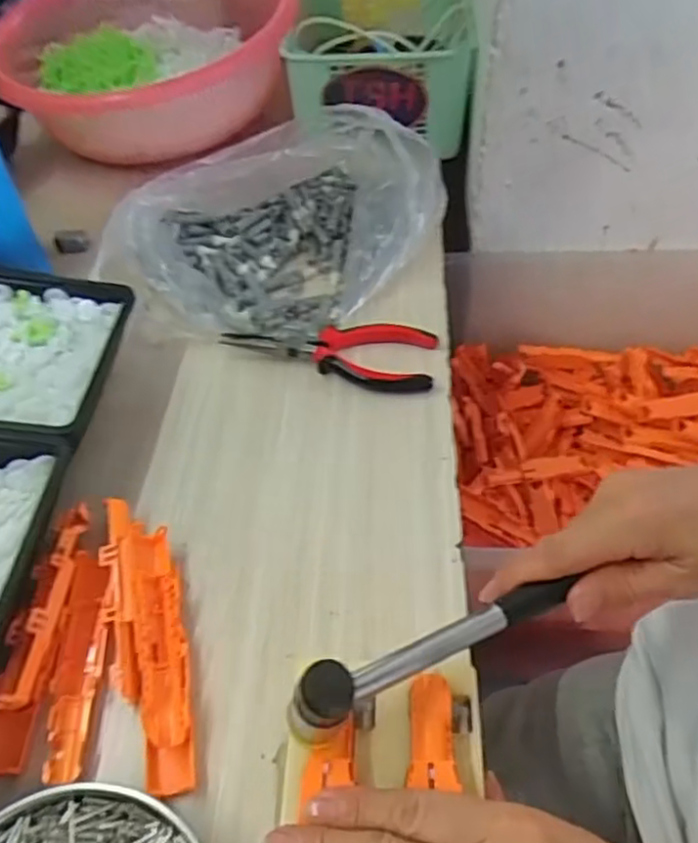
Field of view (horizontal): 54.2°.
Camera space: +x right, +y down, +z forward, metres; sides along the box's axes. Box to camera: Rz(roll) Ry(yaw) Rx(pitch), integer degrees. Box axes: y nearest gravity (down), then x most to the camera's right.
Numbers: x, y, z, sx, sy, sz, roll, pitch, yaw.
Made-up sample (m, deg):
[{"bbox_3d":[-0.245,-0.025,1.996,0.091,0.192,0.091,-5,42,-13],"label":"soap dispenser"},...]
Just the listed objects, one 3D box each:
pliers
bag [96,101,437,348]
[{"bbox_3d":[-0.015,-0.055,0.510,0.156,0.013,0.061,6,49,9],"label":"pliers"},{"bbox_3d":[-0.057,-0.165,0.554,0.263,0.088,0.180,-37,56,-27],"label":"bag"}]

